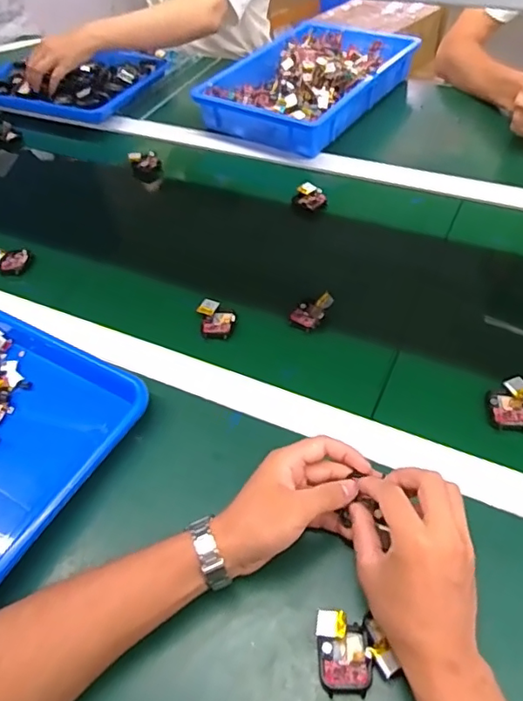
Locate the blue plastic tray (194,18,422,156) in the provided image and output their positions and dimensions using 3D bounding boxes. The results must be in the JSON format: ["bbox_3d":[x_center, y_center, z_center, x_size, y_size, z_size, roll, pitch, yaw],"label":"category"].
[{"bbox_3d":[0.087,-0.472,0.953,0.242,0.064,0.371,28,58,26],"label":"blue plastic tray"}]

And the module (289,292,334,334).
[{"bbox_3d":[0.057,-0.046,0.627,0.036,0.026,0.048,20,55,21],"label":"module"}]

